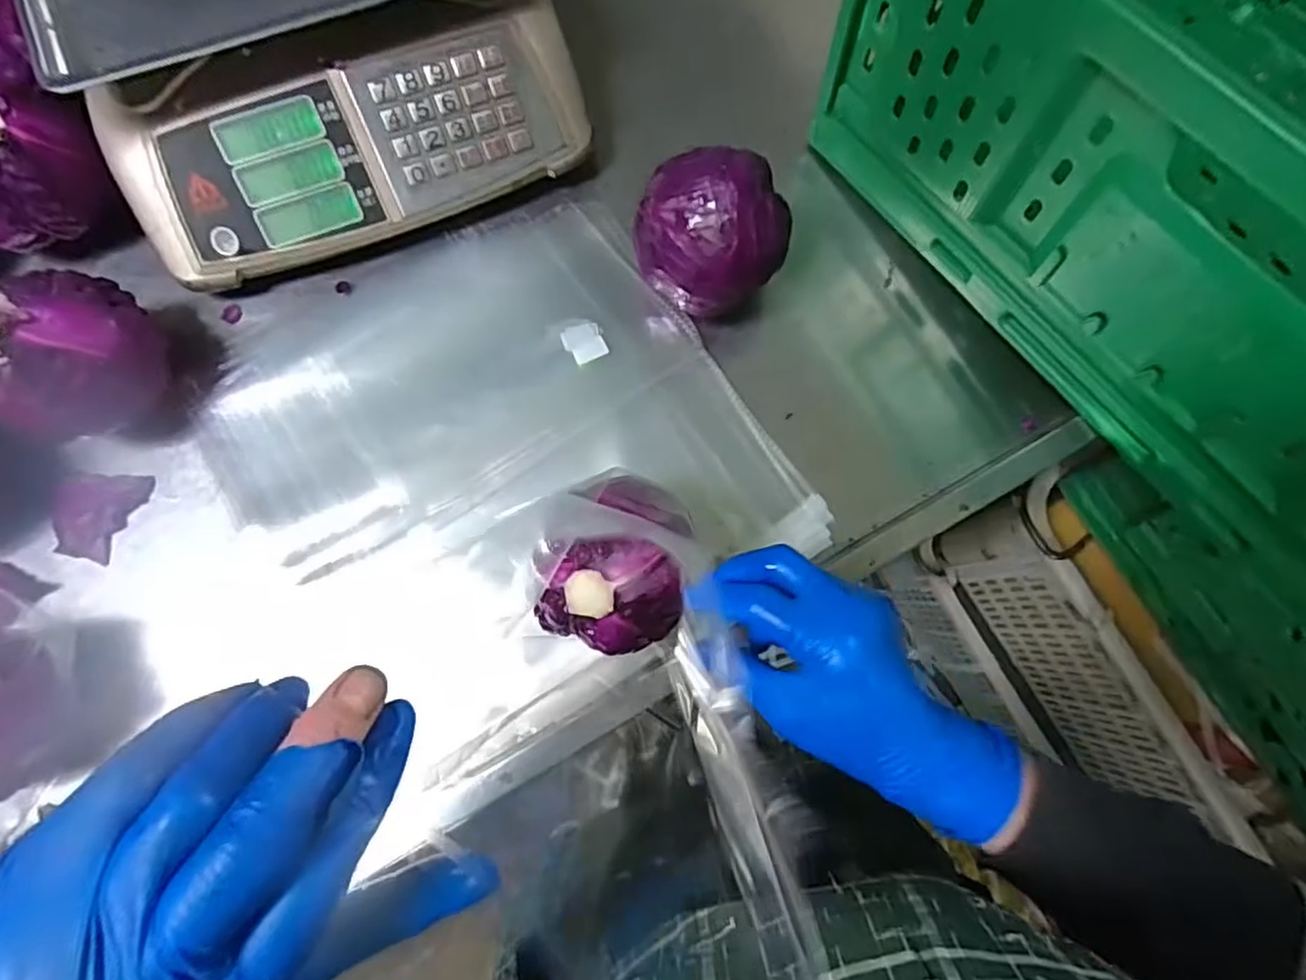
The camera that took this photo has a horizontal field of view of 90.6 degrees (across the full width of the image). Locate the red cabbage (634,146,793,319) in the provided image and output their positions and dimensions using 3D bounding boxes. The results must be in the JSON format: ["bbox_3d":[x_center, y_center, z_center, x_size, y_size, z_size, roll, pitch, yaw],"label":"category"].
[{"bbox_3d":[0.042,-0.181,0.476,0.106,0.095,0.090,18,79,2],"label":"red cabbage"}]

